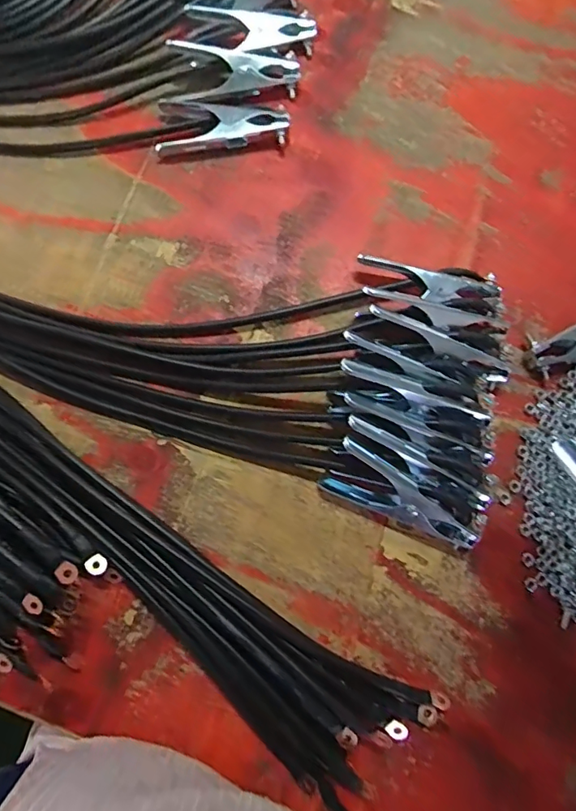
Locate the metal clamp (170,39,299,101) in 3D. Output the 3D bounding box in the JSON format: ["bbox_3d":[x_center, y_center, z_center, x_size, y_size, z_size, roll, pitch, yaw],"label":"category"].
[{"bbox_3d":[-0.061,-0.358,0.543,0.141,0.024,0.067,8,77,1],"label":"metal clamp"}]

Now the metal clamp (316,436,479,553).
[{"bbox_3d":[0.097,0.080,0.431,0.137,0.050,0.041,26,78,5],"label":"metal clamp"}]

